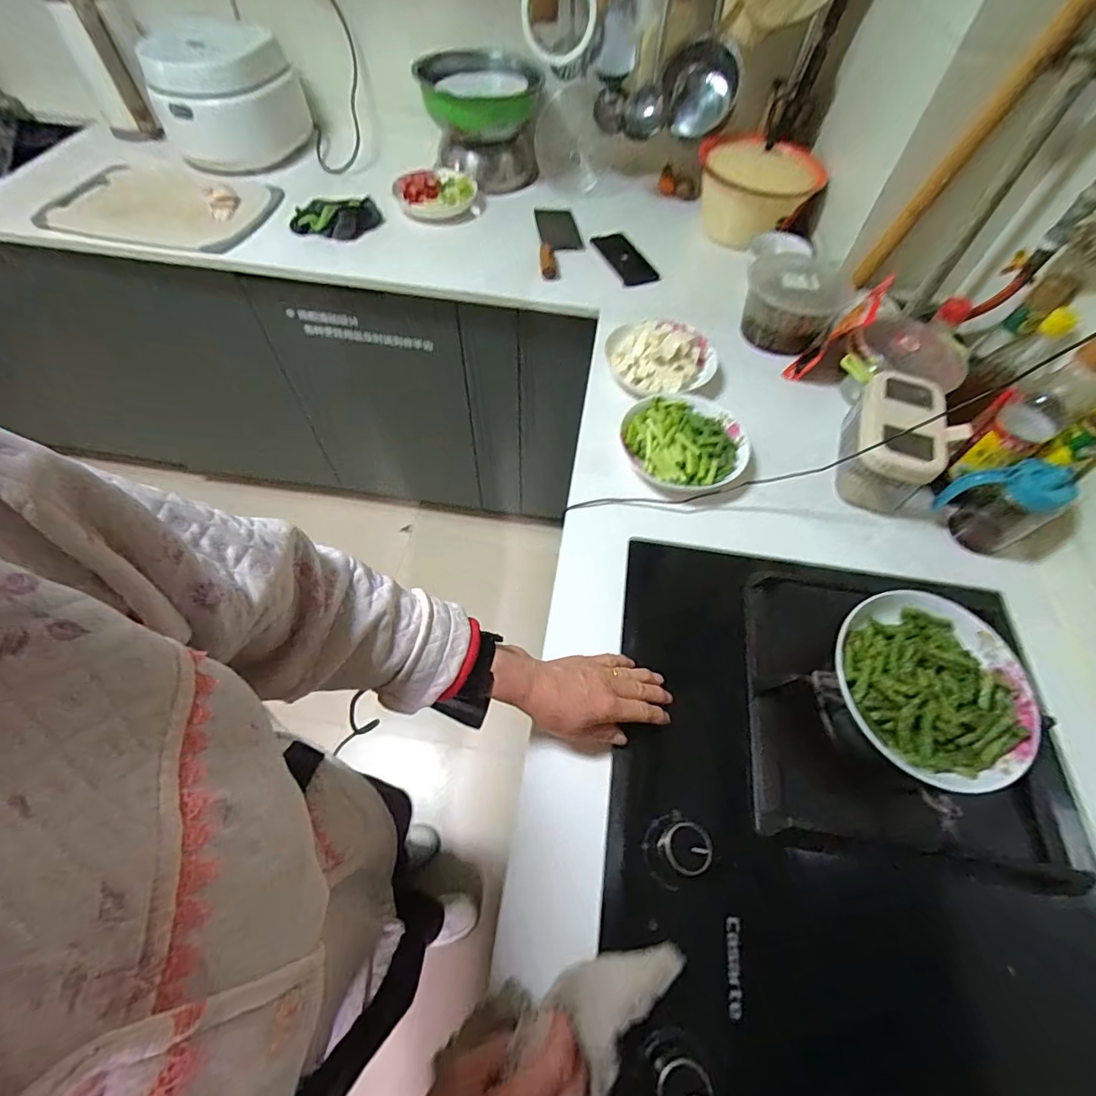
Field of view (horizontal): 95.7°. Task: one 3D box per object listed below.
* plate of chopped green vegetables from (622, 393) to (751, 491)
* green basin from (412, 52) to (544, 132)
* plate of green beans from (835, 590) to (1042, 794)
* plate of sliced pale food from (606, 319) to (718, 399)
[{"bbox_3d":[0.194,-0.148,0.707,0.164,0.058,0.166,1,59,-2],"label":"plate of chopped green vegetables"},{"bbox_3d":[-0.148,-0.930,1.002,0.233,0.093,0.208,-22,62,-15],"label":"green basin"},{"bbox_3d":[0.361,0.122,0.455,0.164,0.039,0.169,1,59,-2],"label":"plate of green beans"},{"bbox_3d":[0.179,-0.306,0.785,0.175,0.056,0.166,12,59,5],"label":"plate of sliced pale food"}]

